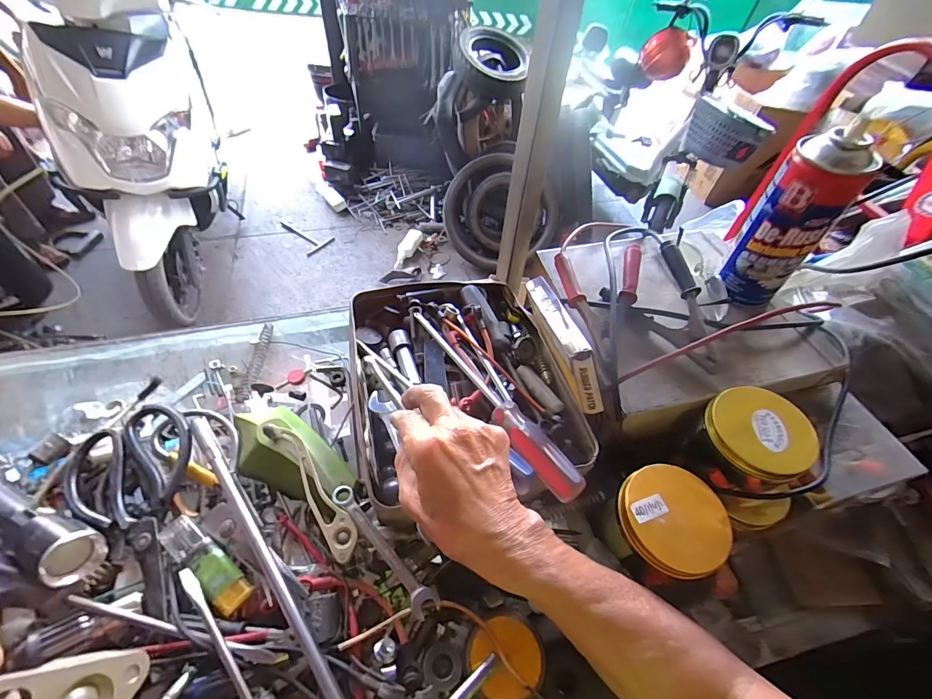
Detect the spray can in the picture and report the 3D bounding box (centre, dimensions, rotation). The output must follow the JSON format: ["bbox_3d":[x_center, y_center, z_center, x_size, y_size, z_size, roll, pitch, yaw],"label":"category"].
[{"bbox_3d":[0.310,-0.119,0.391,0.065,0.162,0.058,-3,53,-8],"label":"spray can"}]

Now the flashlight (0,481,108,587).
[{"bbox_3d":[-0.318,0.124,0.295,0.142,0.031,0.031,14,52,21],"label":"flashlight"}]

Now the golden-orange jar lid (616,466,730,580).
[{"bbox_3d":[0.167,0.134,0.326,0.081,0.012,0.081,3,53,-3],"label":"golden-orange jar lid"}]

